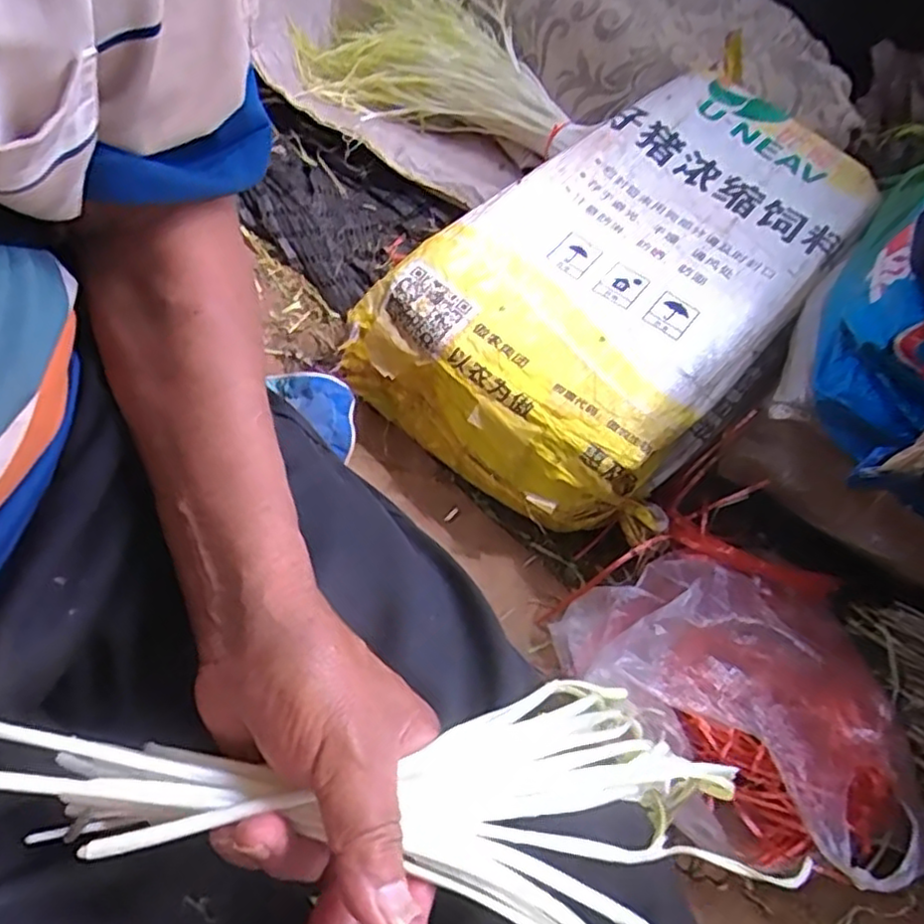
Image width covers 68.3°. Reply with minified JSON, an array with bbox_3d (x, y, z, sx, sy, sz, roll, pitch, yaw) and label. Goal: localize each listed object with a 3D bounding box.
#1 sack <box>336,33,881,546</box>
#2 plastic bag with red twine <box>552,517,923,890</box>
[{"bbox_3d":[0.226,-0.243,0.867,0.382,0.191,0.677,38,59,13],"label":"sack"},{"bbox_3d":[0.309,0.229,0.677,0.297,0.122,0.355,-22,65,-22],"label":"plastic bag with red twine"}]

